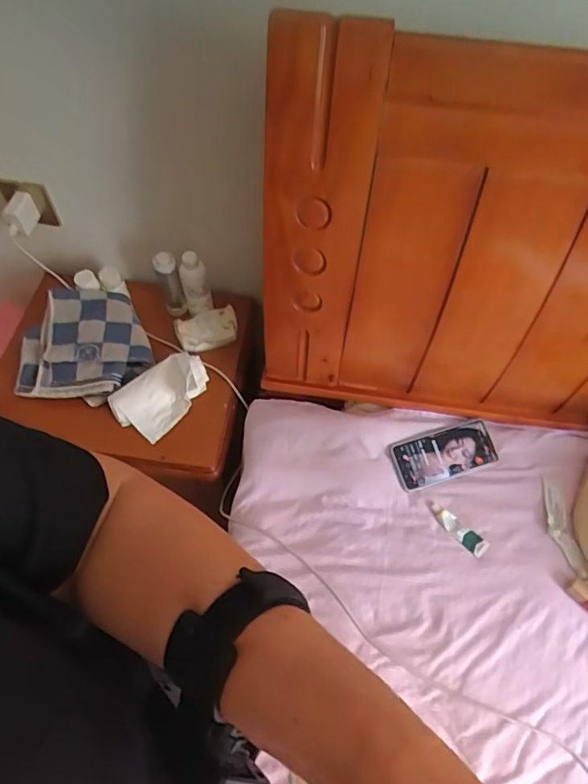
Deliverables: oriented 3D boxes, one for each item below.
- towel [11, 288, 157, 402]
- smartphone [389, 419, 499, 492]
[{"bbox_3d":[-0.369,-0.083,0.892,0.221,0.038,0.192,-7,77,-2],"label":"towel"},{"bbox_3d":[0.238,0.097,0.808,0.168,0.008,0.075,-15,83,-9],"label":"smartphone"}]

